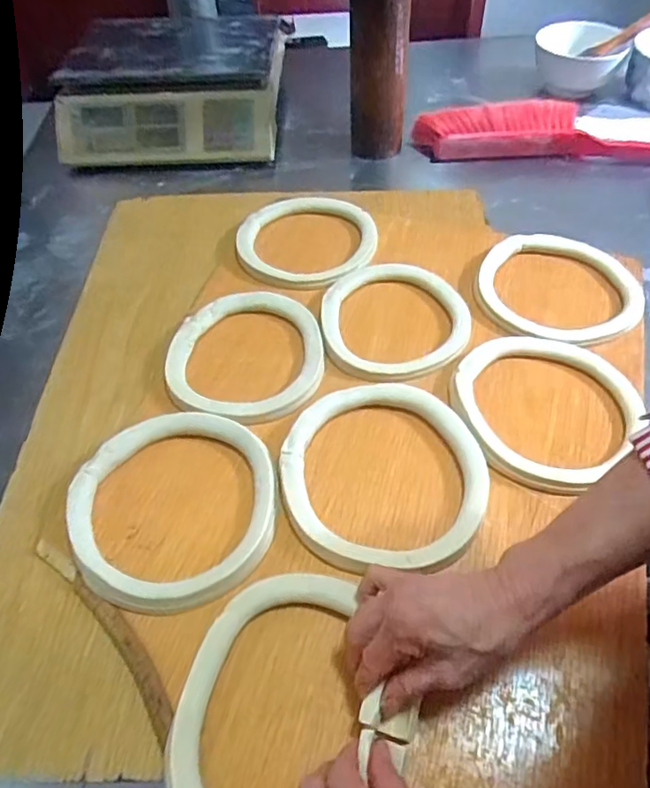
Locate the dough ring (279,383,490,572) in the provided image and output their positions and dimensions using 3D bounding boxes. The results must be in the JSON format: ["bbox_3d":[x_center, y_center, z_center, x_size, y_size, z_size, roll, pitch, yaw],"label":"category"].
[{"bbox_3d":[0.053,0.070,0.516,0.184,0.024,0.181,-3,51,3],"label":"dough ring"}]

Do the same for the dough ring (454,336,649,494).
[{"bbox_3d":[0.213,0.007,0.559,0.168,0.017,0.185,31,60,26],"label":"dough ring"}]

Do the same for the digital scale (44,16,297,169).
[{"bbox_3d":[-0.252,-0.525,0.963,0.349,0.121,0.332,-2,51,4],"label":"digital scale"}]

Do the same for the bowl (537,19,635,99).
[{"bbox_3d":[0.434,-0.573,0.961,0.139,0.078,0.139,-3,51,3],"label":"bowl"}]

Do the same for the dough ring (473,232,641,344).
[{"bbox_3d":[0.275,-0.125,0.662,0.179,0.014,0.177,-3,51,3],"label":"dough ring"}]

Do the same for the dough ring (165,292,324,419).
[{"bbox_3d":[-0.086,-0.045,0.621,0.165,0.027,0.178,-3,51,3],"label":"dough ring"}]

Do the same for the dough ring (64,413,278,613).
[{"bbox_3d":[-0.134,0.099,0.499,0.186,0.028,0.176,-3,51,3],"label":"dough ring"}]

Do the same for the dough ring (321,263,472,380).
[{"bbox_3d":[0.074,-0.091,0.643,0.158,0.028,0.182,-10,51,-2],"label":"dough ring"}]

